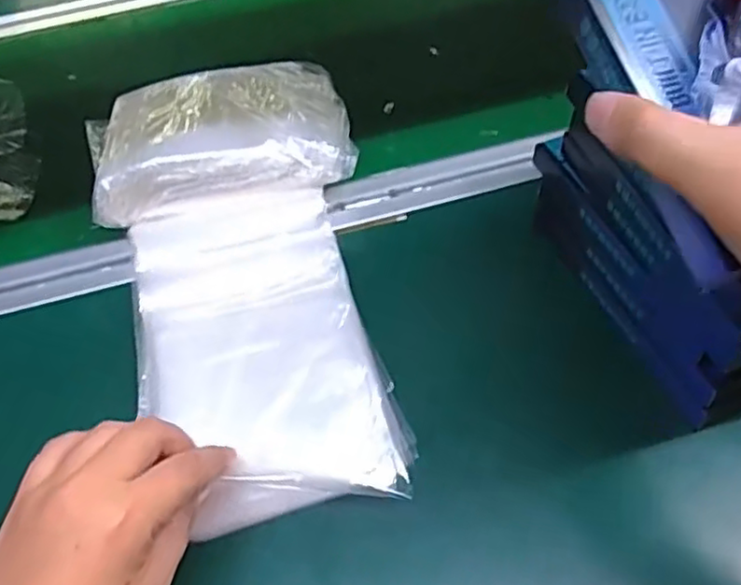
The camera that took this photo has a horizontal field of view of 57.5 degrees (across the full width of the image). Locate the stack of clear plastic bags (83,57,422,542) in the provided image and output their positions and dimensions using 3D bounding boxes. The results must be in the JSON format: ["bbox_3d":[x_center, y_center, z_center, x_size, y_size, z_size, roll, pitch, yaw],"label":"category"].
[{"bbox_3d":[-0.077,-0.031,0.422,0.160,0.035,0.334,-16,60,-7],"label":"stack of clear plastic bags"}]

